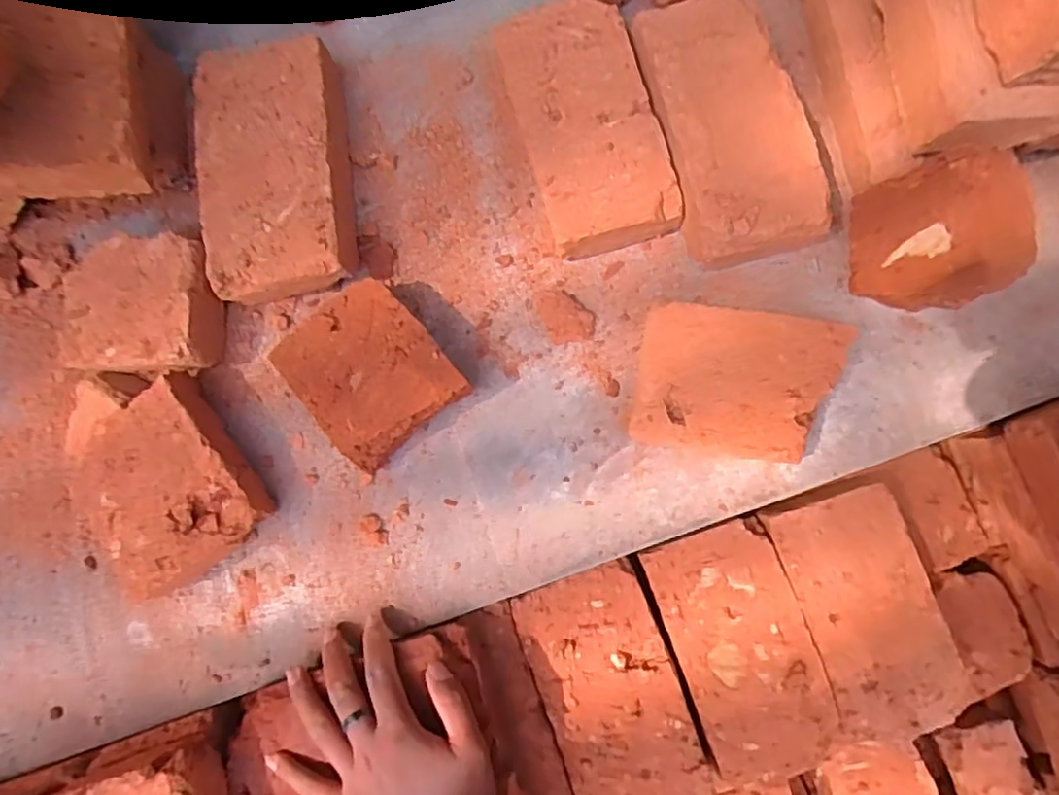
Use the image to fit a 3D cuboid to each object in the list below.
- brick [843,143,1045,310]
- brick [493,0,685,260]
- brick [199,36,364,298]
[{"bbox_3d":[0.283,-0.112,0.466,0.052,0.113,0.094,1,87,-24],"label":"brick"},{"bbox_3d":[0.043,-0.208,0.519,0.104,0.051,0.194,-17,81,1],"label":"brick"},{"bbox_3d":[-0.200,-0.176,0.528,0.108,0.061,0.200,-8,82,2],"label":"brick"}]

